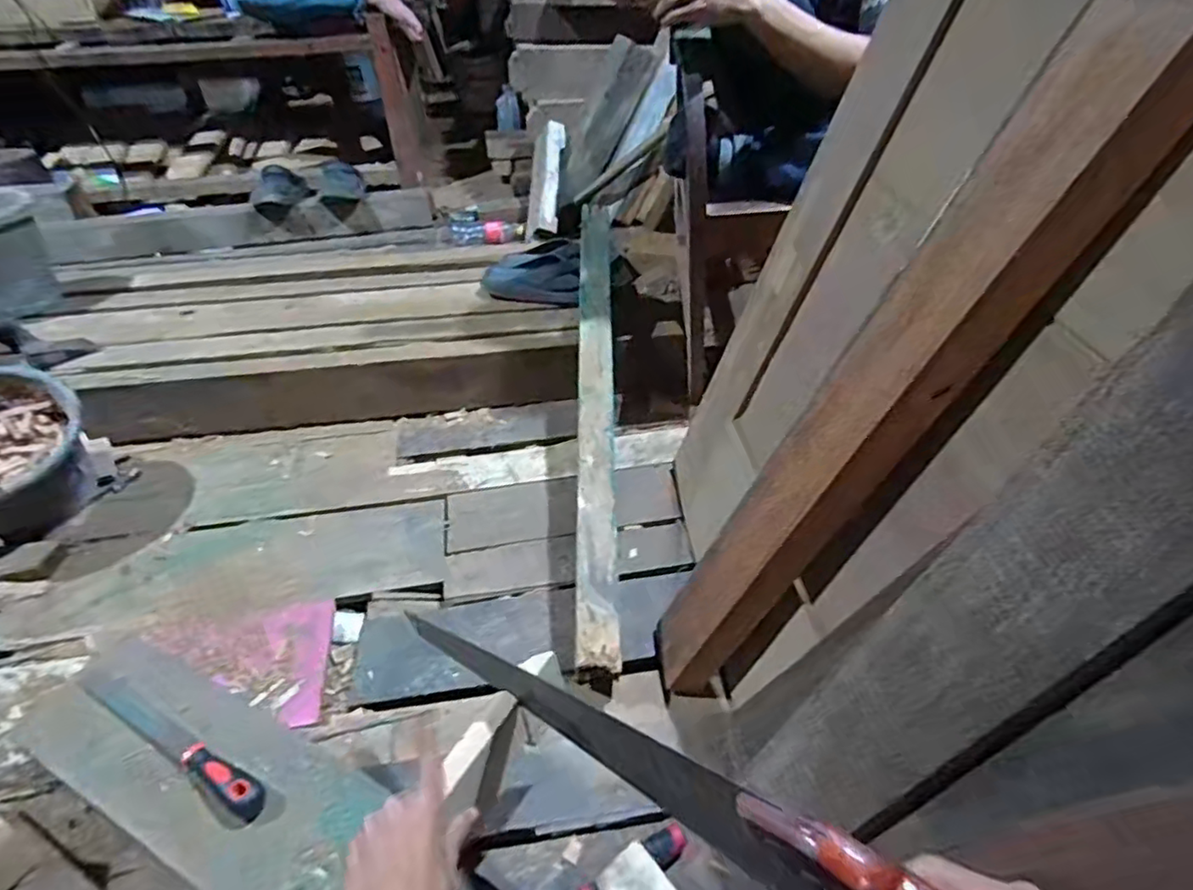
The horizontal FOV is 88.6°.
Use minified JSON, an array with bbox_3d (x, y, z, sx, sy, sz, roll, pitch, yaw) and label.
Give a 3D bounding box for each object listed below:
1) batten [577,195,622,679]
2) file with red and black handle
[{"bbox_3d":[-0.001,-0.100,0.997,0.054,0.024,0.904,0,55,-2],"label":"batten"},{"bbox_3d":[-0.448,0.307,0.644,0.278,0.021,0.030,22,45,21],"label":"file with red and black handle"}]

